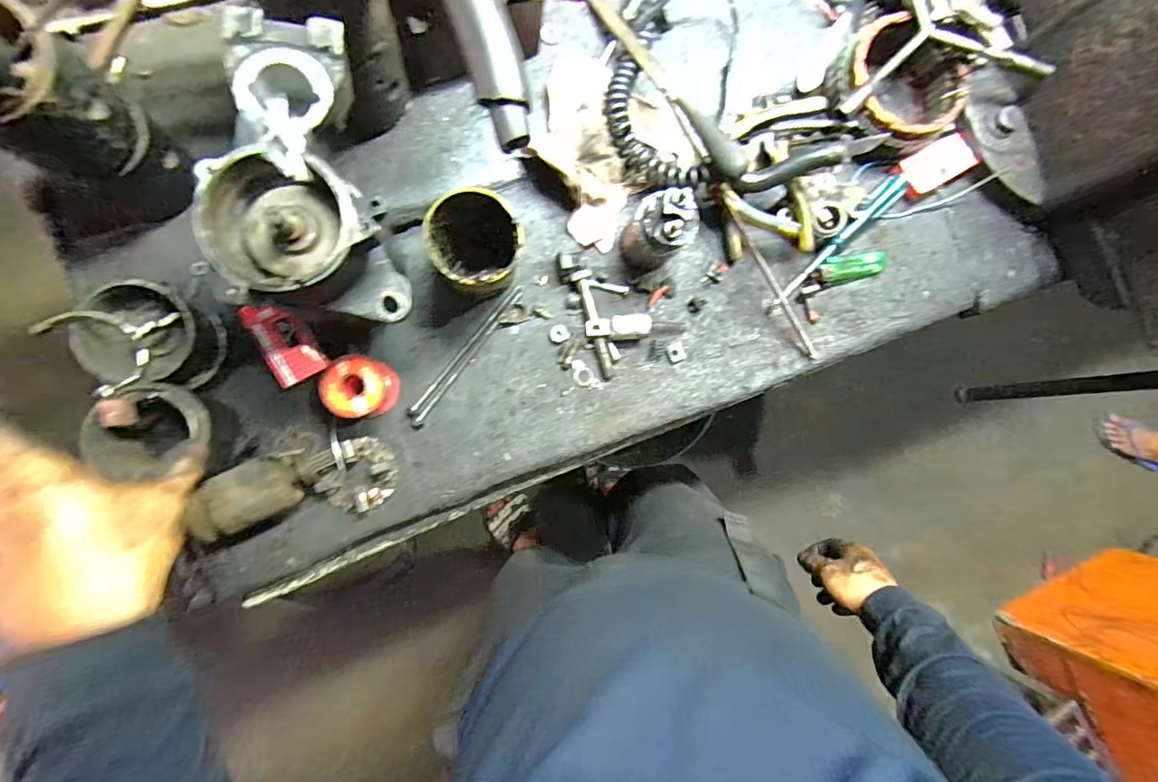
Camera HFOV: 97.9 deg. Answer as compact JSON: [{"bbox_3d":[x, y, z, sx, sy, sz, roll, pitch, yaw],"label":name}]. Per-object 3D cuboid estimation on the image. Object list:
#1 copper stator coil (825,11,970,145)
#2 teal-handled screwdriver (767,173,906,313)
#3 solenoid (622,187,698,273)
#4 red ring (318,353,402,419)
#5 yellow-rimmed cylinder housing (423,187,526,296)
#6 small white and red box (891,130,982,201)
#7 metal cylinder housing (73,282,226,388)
[{"bbox_3d":[0.326,-0.315,0.527,0.120,0.064,0.126,0,87,-8],"label":"copper stator coil"},{"bbox_3d":[0.272,-0.155,0.530,0.020,0.017,0.191,45,95,-3],"label":"teal-handled screwdriver"},{"bbox_3d":[0.074,-0.151,0.480,0.050,0.102,0.052,0,87,-8],"label":"solenoid"},{"bbox_3d":[-0.199,-0.003,0.462,0.054,0.055,0.053,0,87,-8],"label":"red ring"},{"bbox_3d":[-0.089,-0.121,0.450,0.076,0.112,0.074,0,87,-8],"label":"yellow-rimmed cylinder housing"},{"bbox_3d":[0.388,-0.247,0.555,0.091,0.026,0.045,-29,91,-8],"label":"small white and red box"},{"bbox_3d":[-0.354,-0.045,0.418,0.080,0.061,0.080,0,87,-8],"label":"metal cylinder housing"}]

